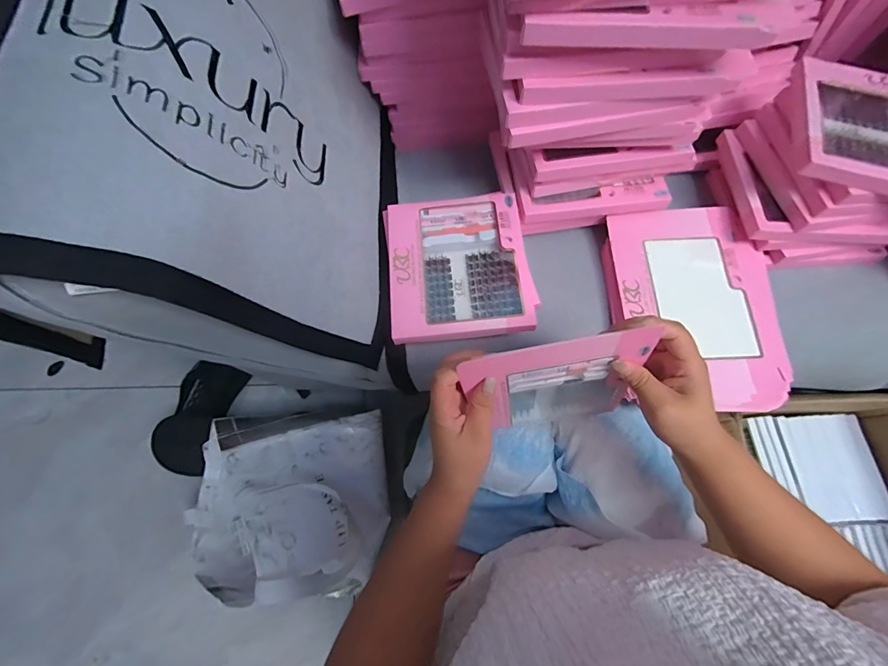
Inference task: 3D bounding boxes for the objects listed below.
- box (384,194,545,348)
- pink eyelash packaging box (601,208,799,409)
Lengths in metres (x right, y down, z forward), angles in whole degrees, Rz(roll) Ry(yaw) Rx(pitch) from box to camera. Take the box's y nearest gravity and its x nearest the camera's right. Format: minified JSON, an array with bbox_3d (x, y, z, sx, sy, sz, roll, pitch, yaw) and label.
[{"bbox_3d":[0.018,-0.081,0.477,0.165,0.021,0.181,-7,70,0],"label":"box"},{"bbox_3d":[0.297,-0.035,0.474,0.176,0.036,0.242,-2,70,1],"label":"pink eyelash packaging box"}]

